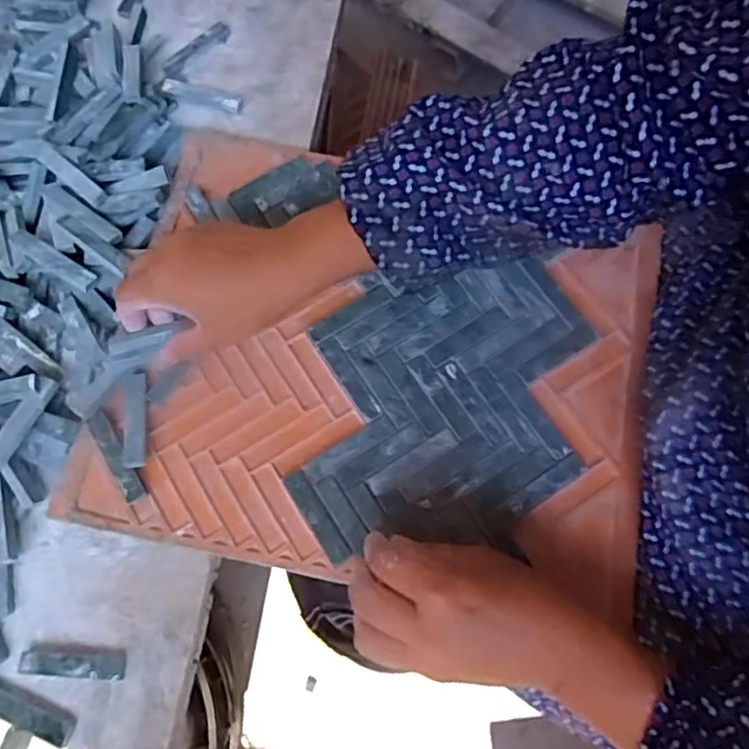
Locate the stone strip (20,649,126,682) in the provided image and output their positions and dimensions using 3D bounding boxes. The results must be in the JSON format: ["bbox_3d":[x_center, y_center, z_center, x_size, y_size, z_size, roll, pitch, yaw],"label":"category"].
[{"bbox_3d":[-0.174,0.167,0.380,0.061,0.008,0.015,-1,70,5],"label":"stone strip"}]

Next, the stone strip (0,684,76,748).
[{"bbox_3d":[-0.199,0.192,0.375,0.059,0.005,0.015,20,73,12],"label":"stone strip"}]

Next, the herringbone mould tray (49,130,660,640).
[{"bbox_3d":[0.006,-0.009,0.444,0.346,0.014,0.282,12,72,3],"label":"herringbone mould tray"}]

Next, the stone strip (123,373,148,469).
[{"bbox_3d":[-0.152,0.029,0.421,0.014,0.005,0.062,2,64,-22],"label":"stone strip"}]

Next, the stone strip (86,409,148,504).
[{"bbox_3d":[-0.159,0.050,0.407,0.013,0.008,0.061,-32,70,-7],"label":"stone strip"}]

